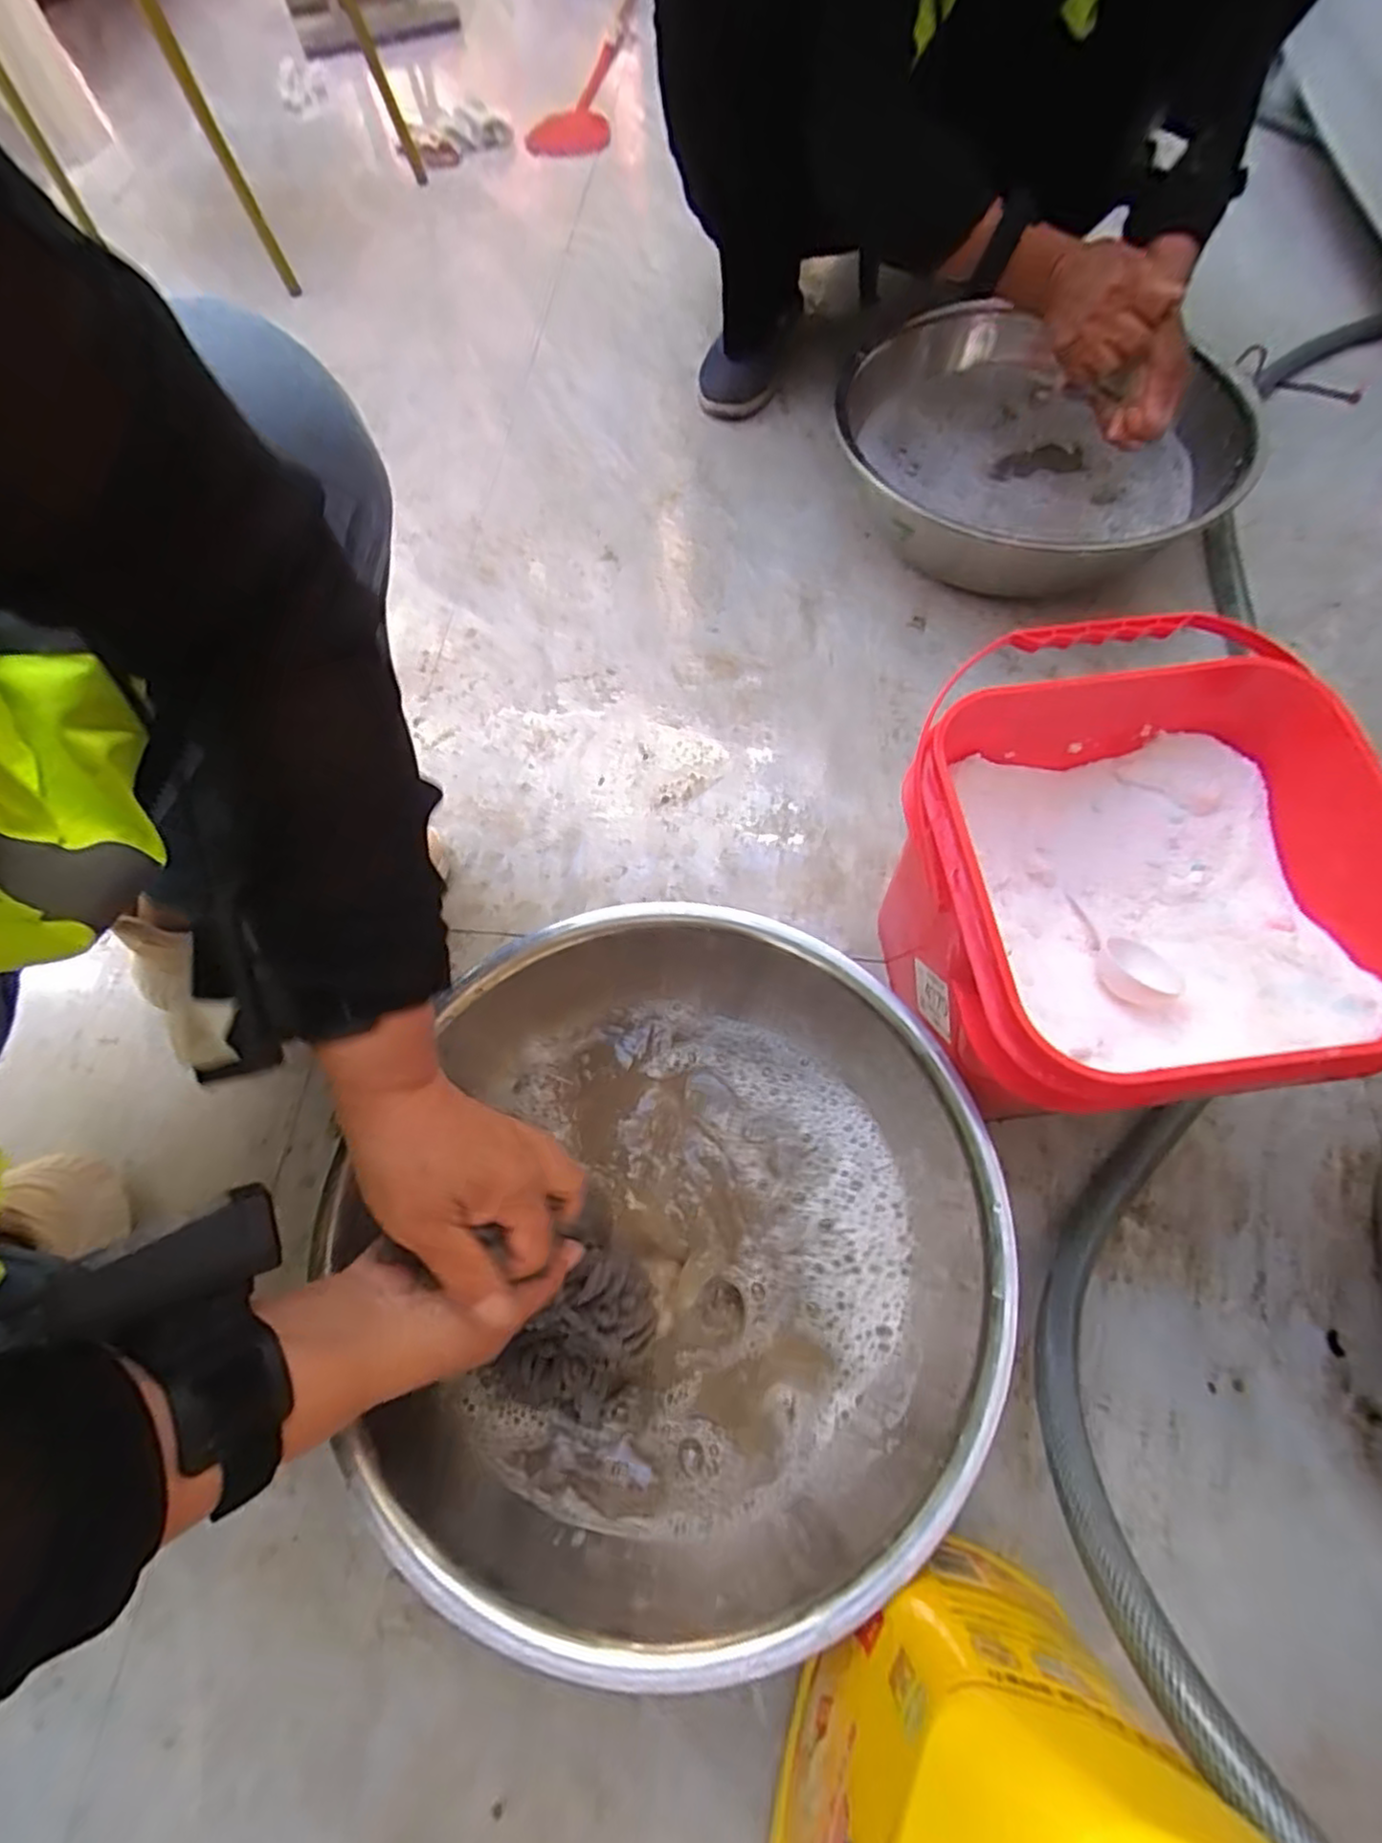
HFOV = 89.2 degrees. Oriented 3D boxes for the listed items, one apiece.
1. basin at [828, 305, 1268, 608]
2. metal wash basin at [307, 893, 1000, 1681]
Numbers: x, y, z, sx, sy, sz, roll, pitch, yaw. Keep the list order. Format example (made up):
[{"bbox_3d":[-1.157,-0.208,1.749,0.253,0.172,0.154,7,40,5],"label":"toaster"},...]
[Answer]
[{"bbox_3d":[0.336,-0.463,0.725,0.364,0.121,0.364,-1,66,3],"label":"basin"},{"bbox_3d":[-0.009,0.189,0.449,0.367,0.114,0.374,-1,66,3],"label":"metal wash basin"}]

